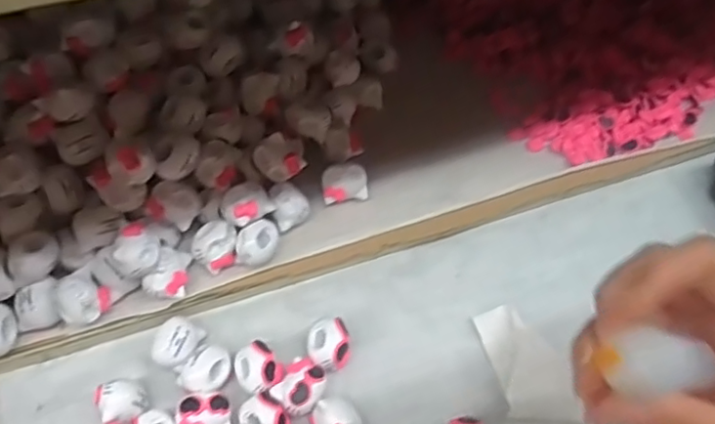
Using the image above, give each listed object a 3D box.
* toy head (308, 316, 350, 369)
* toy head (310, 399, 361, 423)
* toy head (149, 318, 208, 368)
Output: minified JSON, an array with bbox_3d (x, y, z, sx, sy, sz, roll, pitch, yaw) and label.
[{"bbox_3d":[-0.015,0.069,0.300,0.022,0.019,0.026,3,62,-1],"label":"toy head"},{"bbox_3d":[-0.010,0.103,0.283,0.022,0.019,0.023,-19,65,-12],"label":"toy head"},{"bbox_3d":[-0.093,0.066,0.298,0.023,0.019,0.024,1,62,-2],"label":"toy head"}]

